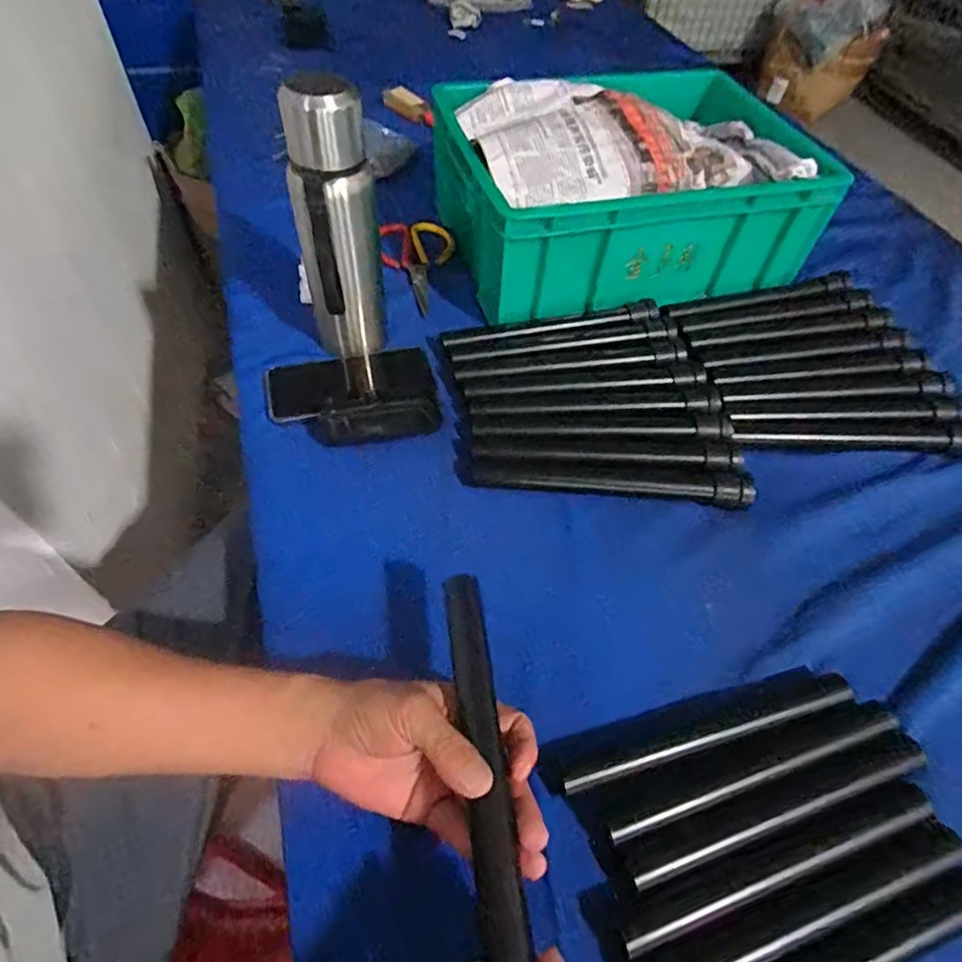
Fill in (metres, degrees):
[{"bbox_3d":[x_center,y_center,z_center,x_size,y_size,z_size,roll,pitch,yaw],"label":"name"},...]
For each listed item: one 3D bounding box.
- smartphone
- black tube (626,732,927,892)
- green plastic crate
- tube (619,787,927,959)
[{"bbox_3d":[-0.134,-0.103,0.581,0.161,0.013,0.077,-12,55,-9],"label":"smartphone"},{"bbox_3d":[0.193,0.211,0.372,0.216,0.017,0.020,-14,57,-14],"label":"black tube"},{"bbox_3d":[0.175,-0.368,0.711,0.418,0.152,0.315,-9,55,-11],"label":"green plastic crate"},{"bbox_3d":[0.184,0.234,0.354,0.214,0.023,0.020,-14,56,-14],"label":"tube"}]

